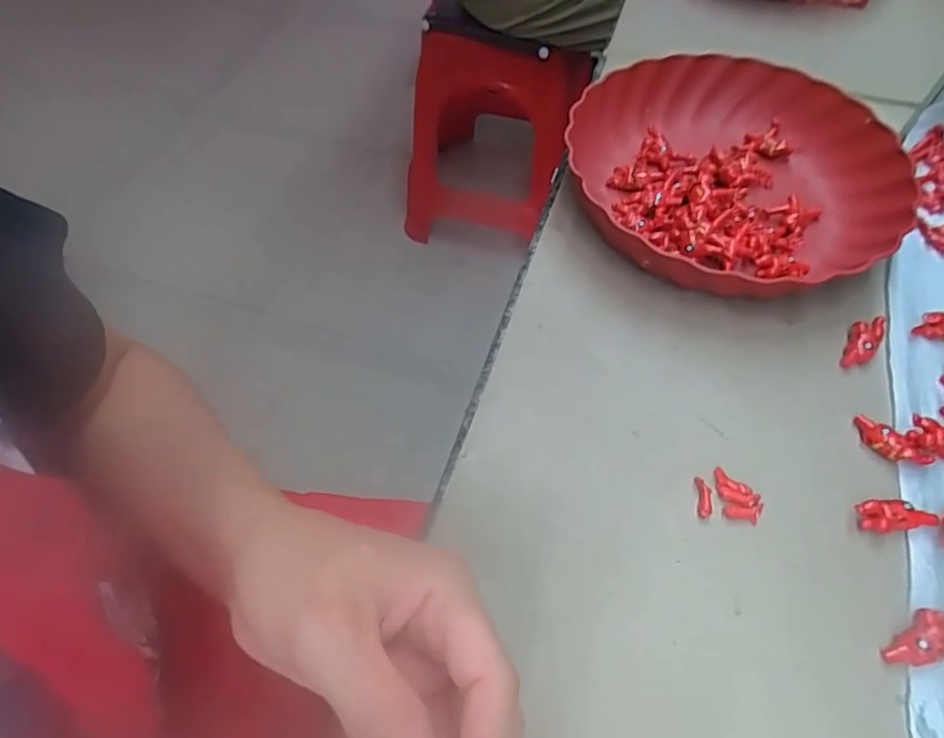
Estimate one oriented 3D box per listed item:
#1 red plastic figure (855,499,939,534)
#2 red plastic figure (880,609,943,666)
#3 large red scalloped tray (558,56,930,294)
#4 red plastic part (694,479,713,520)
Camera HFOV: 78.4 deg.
[{"bbox_3d":[0.237,0.083,0.324,0.038,0.013,0.016,0,57,0],"label":"red plastic figure"},{"bbox_3d":[0.226,0.134,0.288,0.044,0.010,0.018,-34,62,-2],"label":"red plastic figure"},{"bbox_3d":[0.192,-0.149,0.444,0.236,0.051,0.222,-17,59,-10],"label":"large red scalloped tray"},{"bbox_3d":[0.132,0.074,0.330,0.009,0.004,0.022,3,58,4],"label":"red plastic part"}]

